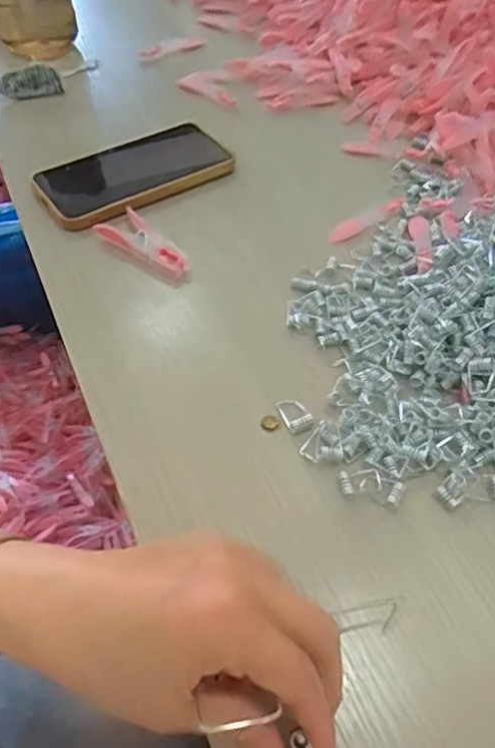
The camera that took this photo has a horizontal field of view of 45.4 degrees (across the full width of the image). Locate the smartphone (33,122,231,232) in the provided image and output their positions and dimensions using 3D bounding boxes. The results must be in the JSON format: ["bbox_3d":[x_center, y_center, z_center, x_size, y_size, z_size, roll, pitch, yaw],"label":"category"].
[{"bbox_3d":[-0.097,-0.169,0.495,0.155,0.017,0.086,-30,57,-21],"label":"smartphone"}]

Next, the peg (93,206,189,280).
[{"bbox_3d":[-0.072,-0.098,0.436,0.076,0.011,0.036,34,58,22],"label":"peg"}]

